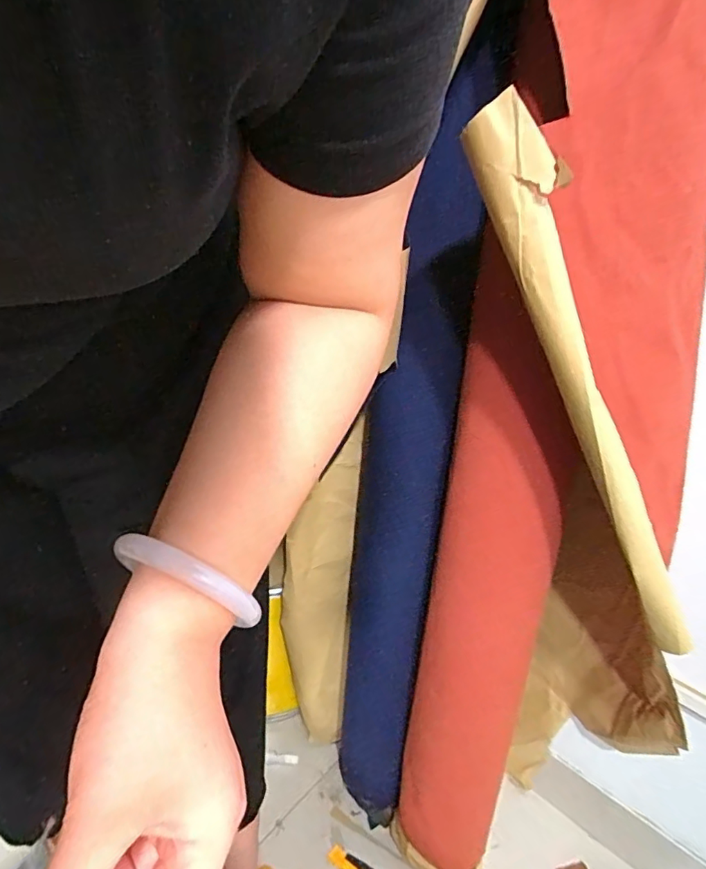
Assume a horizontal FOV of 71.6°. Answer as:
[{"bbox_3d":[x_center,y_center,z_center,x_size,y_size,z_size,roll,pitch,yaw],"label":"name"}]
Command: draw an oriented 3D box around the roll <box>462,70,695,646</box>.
[{"bbox_3d":[0.227,-0.015,0.451,0.056,0.569,0.038,-20,17,22],"label":"roll"}]

